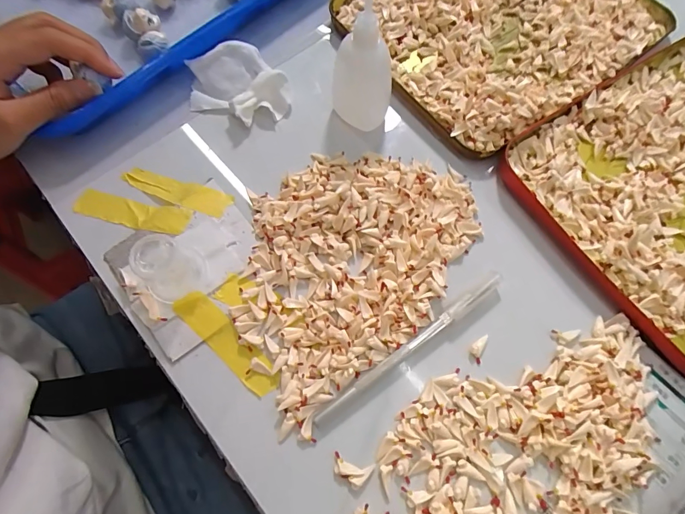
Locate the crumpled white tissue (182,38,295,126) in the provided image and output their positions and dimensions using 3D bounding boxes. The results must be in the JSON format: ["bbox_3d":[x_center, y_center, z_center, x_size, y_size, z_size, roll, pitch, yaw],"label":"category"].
[{"bbox_3d":[-0.084,-0.134,0.304,0.067,0.020,0.073,-34,73,-11],"label":"crumpled white tissue"}]

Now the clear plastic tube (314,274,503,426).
[{"bbox_3d":[0.043,0.054,0.236,0.143,0.005,0.009,-35,73,-11],"label":"clear plastic tube"}]

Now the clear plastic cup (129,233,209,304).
[{"bbox_3d":[-0.106,0.007,0.235,0.031,0.040,0.037,37,74,13],"label":"clear plastic cup"}]

